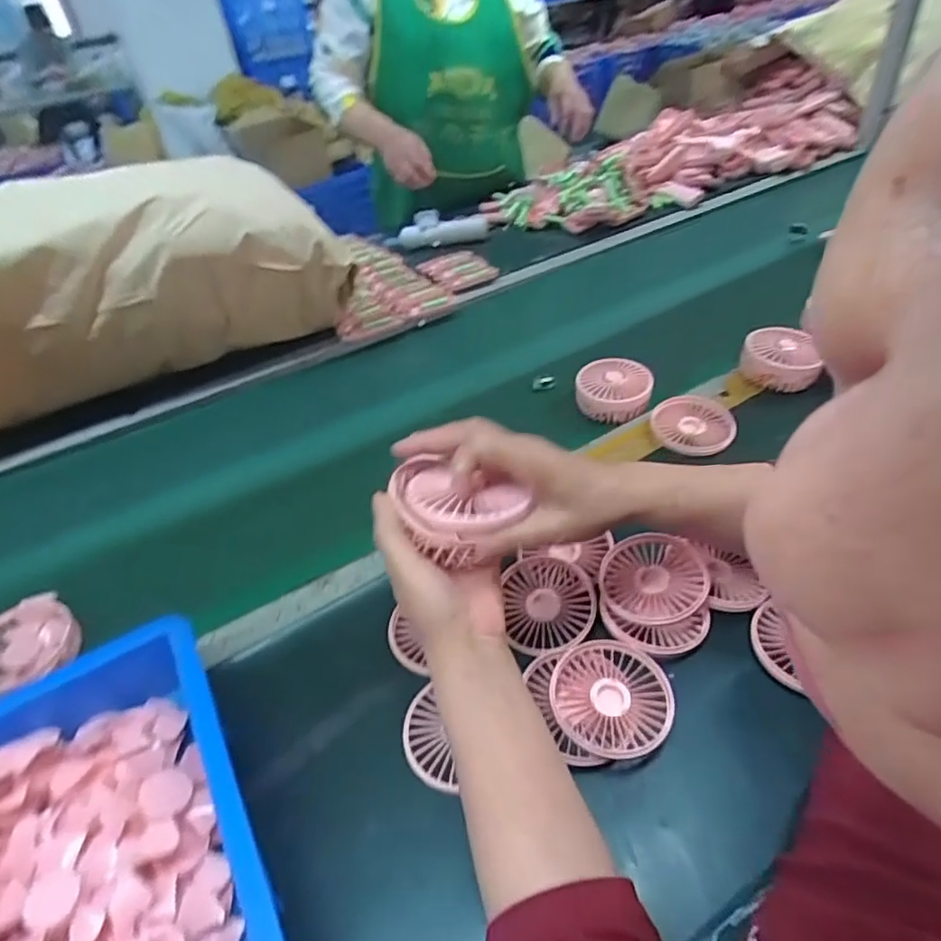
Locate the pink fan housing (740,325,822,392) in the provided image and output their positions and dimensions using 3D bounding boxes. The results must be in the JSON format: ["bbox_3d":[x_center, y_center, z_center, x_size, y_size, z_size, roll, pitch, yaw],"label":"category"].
[{"bbox_3d":[0.371,-0.134,0.706,0.088,0.050,0.076,10,44,21],"label":"pink fan housing"}]

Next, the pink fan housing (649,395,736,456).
[{"bbox_3d":[0.250,-0.053,0.663,0.087,0.017,0.086,11,45,22],"label":"pink fan housing"}]

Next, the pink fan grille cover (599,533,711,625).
[{"bbox_3d":[0.156,0.094,0.507,0.086,0.026,0.086,-24,43,-17],"label":"pink fan grille cover"}]

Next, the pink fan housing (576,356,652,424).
[{"bbox_3d":[0.173,-0.101,0.714,0.091,0.042,0.076,14,45,24],"label":"pink fan housing"}]

